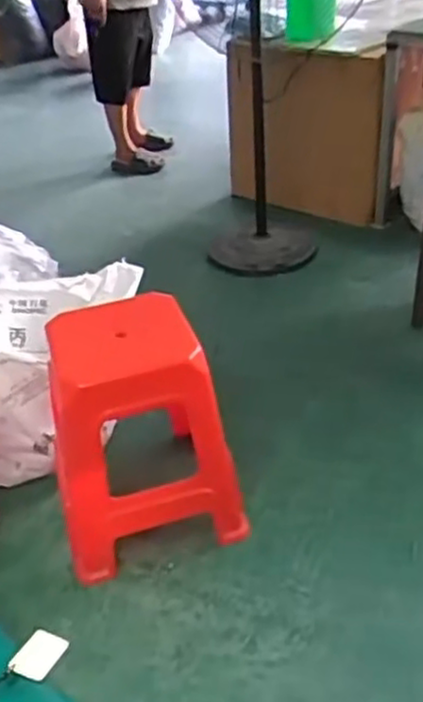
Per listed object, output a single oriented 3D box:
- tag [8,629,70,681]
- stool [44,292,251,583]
[{"bbox_3d":[-0.143,0.252,0.599,0.032,0.007,0.049,25,26,10],"label":"tag"},{"bbox_3d":[-0.168,0.182,1.589,0.378,0.489,0.323,-15,35,-14],"label":"stool"}]

